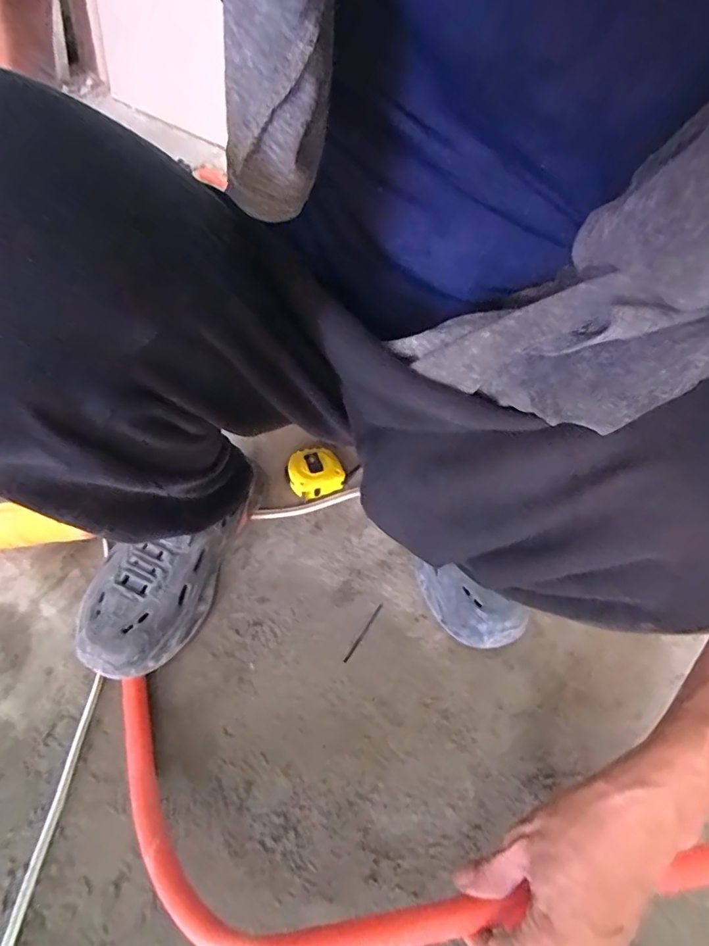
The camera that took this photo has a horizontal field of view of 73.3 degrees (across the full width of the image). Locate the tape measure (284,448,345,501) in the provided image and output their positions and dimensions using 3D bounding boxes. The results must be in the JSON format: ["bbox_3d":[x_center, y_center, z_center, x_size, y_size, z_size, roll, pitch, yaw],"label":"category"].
[{"bbox_3d":[-0.050,0.000,0.590,0.066,0.034,0.058,-21,58,-17],"label":"tape measure"}]

